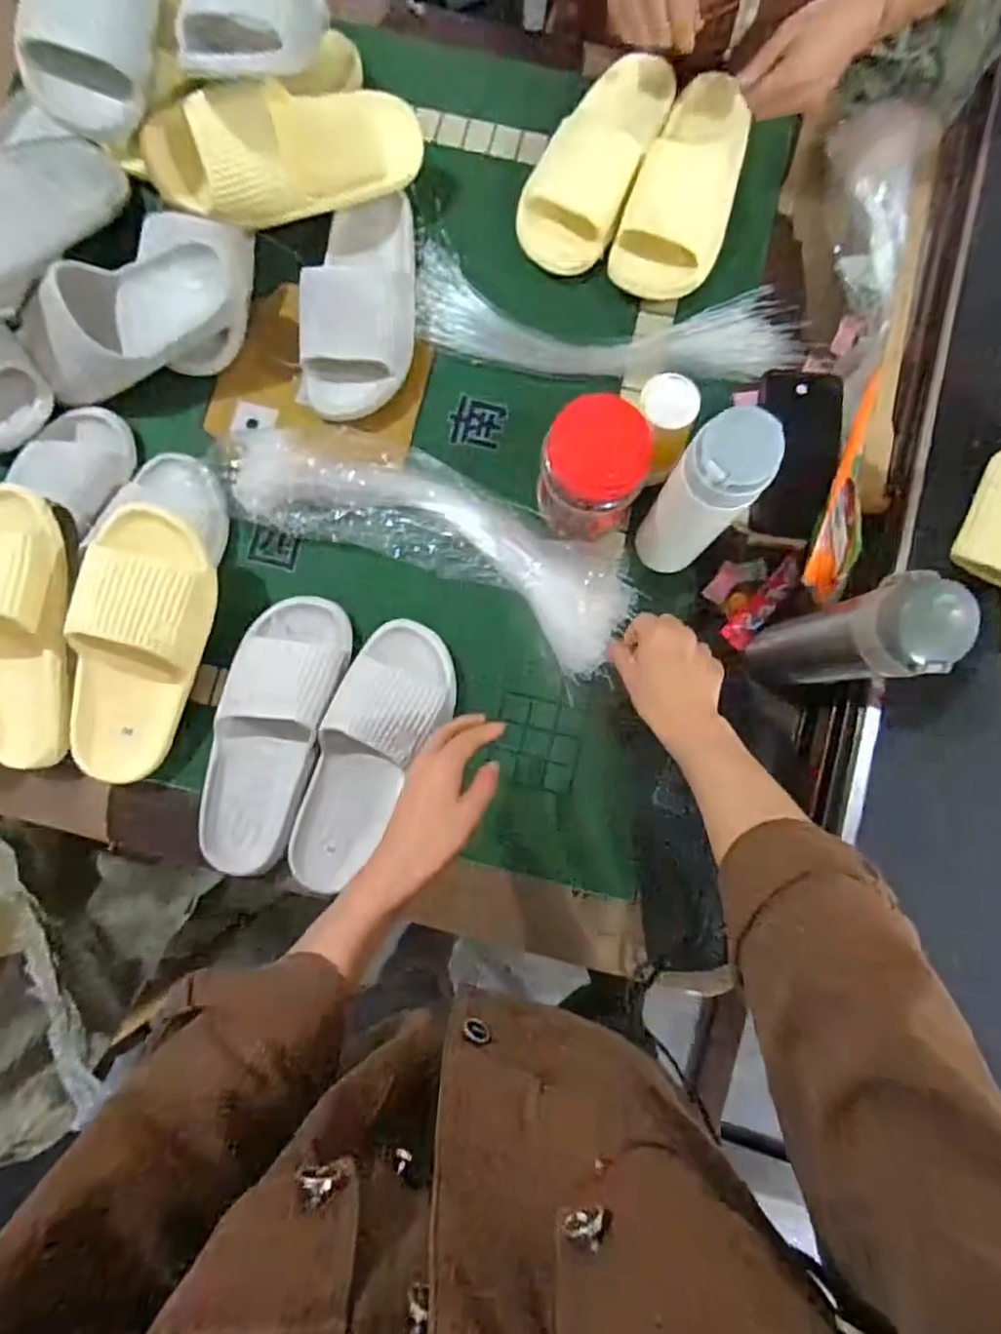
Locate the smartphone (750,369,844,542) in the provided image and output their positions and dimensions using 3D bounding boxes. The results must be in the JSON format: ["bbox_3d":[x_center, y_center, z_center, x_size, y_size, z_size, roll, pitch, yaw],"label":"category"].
[{"bbox_3d":[0.292,-0.208,0.636,0.071,0.009,0.154,5,111,22],"label":"smartphone"}]

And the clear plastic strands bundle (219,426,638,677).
[{"bbox_3d":[-0.072,-0.136,0.644,0.439,0.060,0.132,26,83,4],"label":"clear plastic strands bundle"}]

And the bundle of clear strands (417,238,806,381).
[{"bbox_3d":[0.116,-0.373,0.700,0.413,0.030,0.124,7,82,2],"label":"bundle of clear strands"}]

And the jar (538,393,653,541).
[{"bbox_3d":[0.082,-0.174,0.589,0.088,0.128,0.081,0,82,1],"label":"jar"}]

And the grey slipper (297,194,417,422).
[{"bbox_3d":[-0.144,-0.392,0.677,0.114,0.057,0.261,10,82,2],"label":"grey slipper"}]

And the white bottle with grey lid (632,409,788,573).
[{"bbox_3d":[0.166,-0.137,0.547,0.061,0.218,0.061,0,82,1],"label":"white bottle with grey lid"}]

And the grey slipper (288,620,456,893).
[{"bbox_3d":[-0.123,0.082,0.613,0.101,0.059,0.250,23,90,4],"label":"grey slipper"}]

